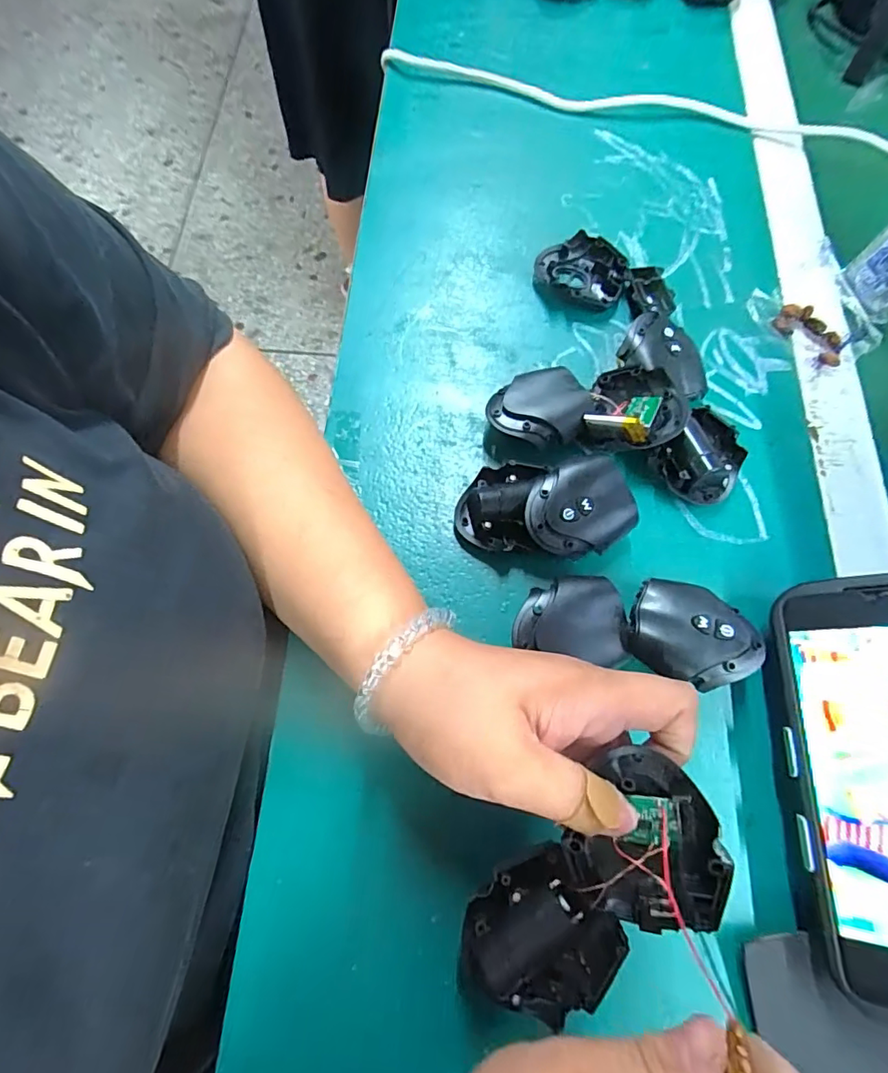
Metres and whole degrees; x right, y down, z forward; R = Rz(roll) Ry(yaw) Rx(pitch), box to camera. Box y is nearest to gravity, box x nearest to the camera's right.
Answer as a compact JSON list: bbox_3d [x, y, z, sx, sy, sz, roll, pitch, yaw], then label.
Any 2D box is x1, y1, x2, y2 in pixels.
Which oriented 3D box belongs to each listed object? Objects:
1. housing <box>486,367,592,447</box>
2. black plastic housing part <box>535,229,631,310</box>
[{"bbox_3d":[0.056,-0.076,0.312,0.051,0.026,0.053,0,69,0],"label":"housing"},{"bbox_3d":[0.095,-0.183,0.359,0.060,0.016,0.048,30,72,10],"label":"black plastic housing part"}]

